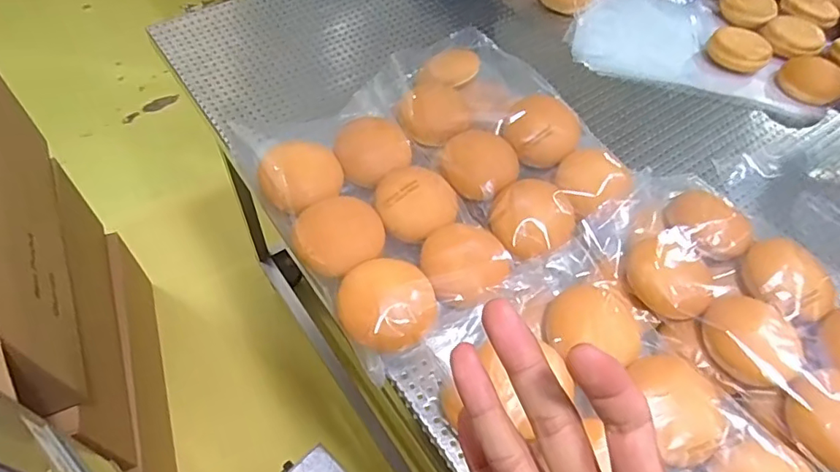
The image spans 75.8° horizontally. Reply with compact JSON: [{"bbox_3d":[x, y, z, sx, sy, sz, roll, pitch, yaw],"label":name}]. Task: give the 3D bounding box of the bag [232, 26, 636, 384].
[{"bbox_3d":[0.018,-0.086,0.680,0.404,0.069,0.371,-26,61,-21],"label":"bag"}]

